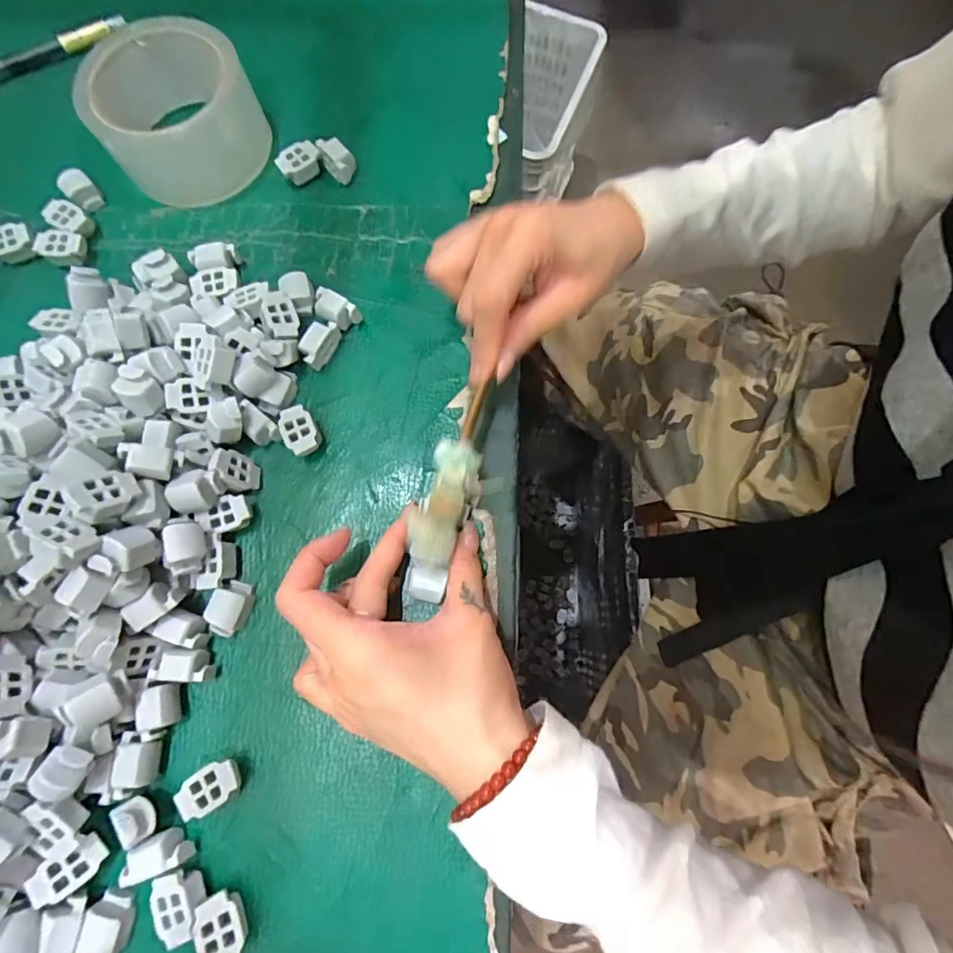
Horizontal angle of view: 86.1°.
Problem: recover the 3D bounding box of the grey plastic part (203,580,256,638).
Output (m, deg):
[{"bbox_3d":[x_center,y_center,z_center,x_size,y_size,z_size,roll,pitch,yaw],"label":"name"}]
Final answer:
[{"bbox_3d":[-0.125,0.067,0.259,0.018,0.012,0.026,21,76,5],"label":"grey plastic part"}]

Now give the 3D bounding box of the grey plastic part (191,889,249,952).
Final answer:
[{"bbox_3d":[-0.111,0.197,0.221,0.018,0.011,0.026,-22,77,-7],"label":"grey plastic part"}]

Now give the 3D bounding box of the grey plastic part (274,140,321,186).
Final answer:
[{"bbox_3d":[-0.113,-0.200,0.326,0.025,0.014,0.017,-36,78,-10],"label":"grey plastic part"}]

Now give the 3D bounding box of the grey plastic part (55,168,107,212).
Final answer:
[{"bbox_3d":[-0.252,-0.183,0.325,0.024,0.011,0.017,43,78,10],"label":"grey plastic part"}]

